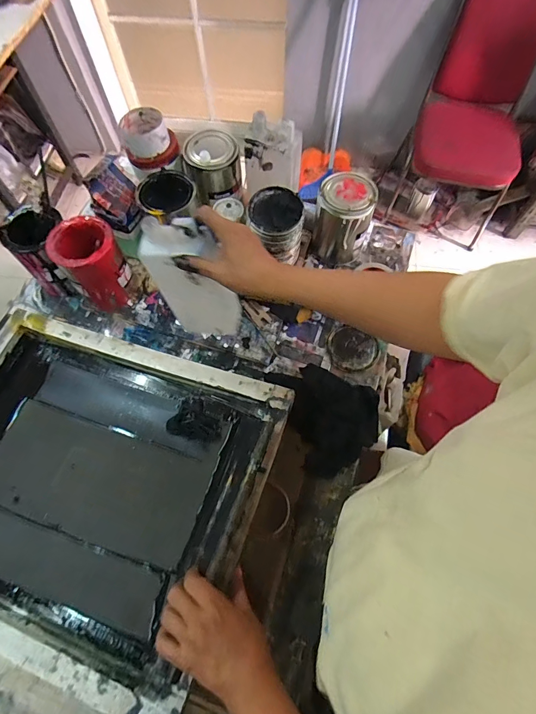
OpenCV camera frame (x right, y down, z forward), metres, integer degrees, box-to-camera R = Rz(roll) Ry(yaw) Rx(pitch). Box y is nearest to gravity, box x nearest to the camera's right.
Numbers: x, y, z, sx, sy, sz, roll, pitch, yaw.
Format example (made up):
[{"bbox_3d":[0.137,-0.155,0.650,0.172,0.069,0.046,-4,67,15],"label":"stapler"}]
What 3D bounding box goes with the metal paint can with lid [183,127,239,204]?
[{"bbox_3d":[-0.112,-0.388,0.739,0.110,0.082,0.122,-10,66,-4],"label":"metal paint can with lid"}]

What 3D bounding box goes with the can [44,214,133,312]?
[{"bbox_3d":[-0.321,-0.172,0.693,0.101,0.144,0.106,0,66,1],"label":"can"}]

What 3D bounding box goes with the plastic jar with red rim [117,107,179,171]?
[{"bbox_3d":[-0.226,-0.416,0.709,0.103,0.054,0.097,0,66,1],"label":"plastic jar with red rim"}]

